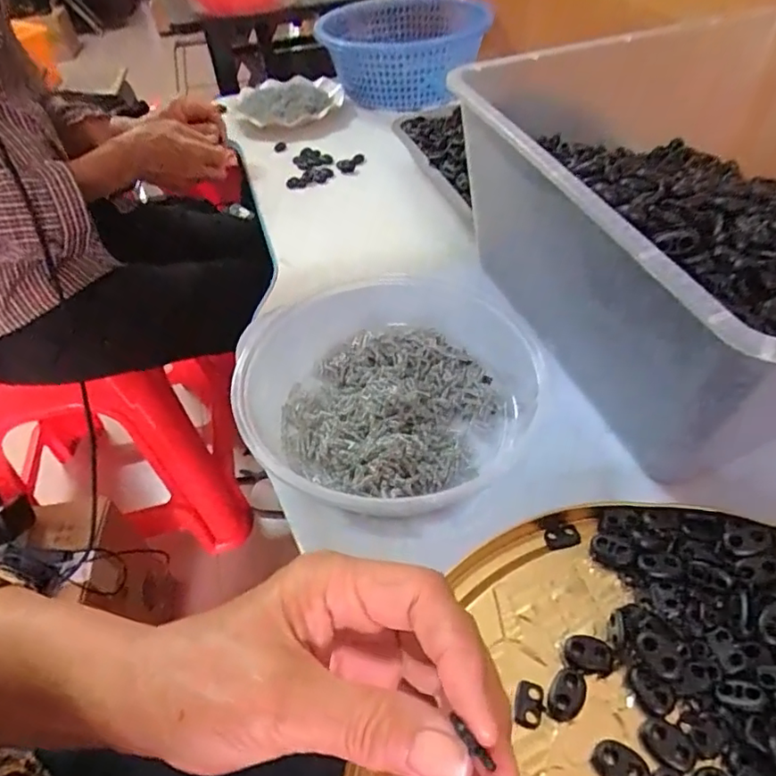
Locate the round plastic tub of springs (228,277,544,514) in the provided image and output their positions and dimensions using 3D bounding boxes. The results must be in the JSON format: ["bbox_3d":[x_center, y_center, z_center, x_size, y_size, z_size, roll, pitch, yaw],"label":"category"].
[{"bbox_3d":[0.000,-0.007,0.370,0.183,0.050,0.205,-8,47,-2],"label":"round plastic tub of springs"}]

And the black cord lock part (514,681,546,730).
[{"bbox_3d":[0.065,0.146,0.260,0.013,0.004,0.018,8,49,13],"label":"black cord lock part"}]

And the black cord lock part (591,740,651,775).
[{"bbox_3d":[0.099,0.160,0.239,0.022,0.004,0.016,27,77,37],"label":"black cord lock part"}]

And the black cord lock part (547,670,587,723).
[{"bbox_3d":[0.082,0.141,0.258,0.015,0.006,0.021,20,52,22],"label":"black cord lock part"}]

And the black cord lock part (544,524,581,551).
[{"bbox_3d":[0.097,0.083,0.313,0.019,0.005,0.012,-9,47,-3],"label":"black cord lock part"}]

